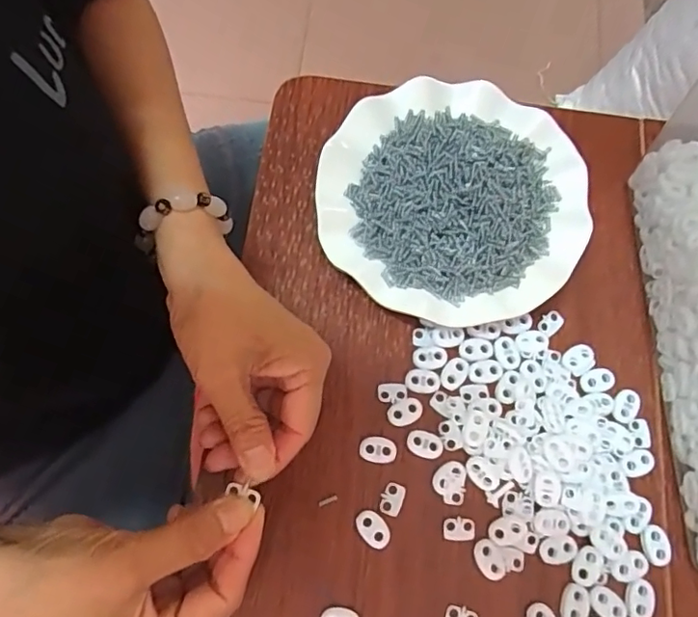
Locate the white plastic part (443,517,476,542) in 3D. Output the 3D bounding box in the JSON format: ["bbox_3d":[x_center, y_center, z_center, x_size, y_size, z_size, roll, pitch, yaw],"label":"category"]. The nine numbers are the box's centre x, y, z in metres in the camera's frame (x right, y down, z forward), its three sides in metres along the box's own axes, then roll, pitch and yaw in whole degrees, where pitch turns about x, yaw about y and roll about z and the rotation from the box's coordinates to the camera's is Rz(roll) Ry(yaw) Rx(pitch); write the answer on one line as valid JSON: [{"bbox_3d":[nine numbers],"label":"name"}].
[{"bbox_3d":[0.066,0.133,0.327,0.019,0.004,0.013,4,71,0],"label":"white plastic part"}]

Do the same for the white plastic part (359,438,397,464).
[{"bbox_3d":[0.018,0.088,0.339,0.023,0.004,0.015,7,71,1],"label":"white plastic part"}]

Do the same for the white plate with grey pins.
[{"bbox_3d":[0.072,-0.077,0.380,0.180,0.024,0.177,0,71,-1],"label":"white plate with grey pins"}]

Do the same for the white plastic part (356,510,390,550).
[{"bbox_3d":[0.014,0.132,0.326,0.015,0.004,0.024,-41,77,-13],"label":"white plastic part"}]

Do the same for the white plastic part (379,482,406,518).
[{"bbox_3d":[0.026,0.116,0.332,0.013,0.004,0.019,21,72,6],"label":"white plastic part"}]

